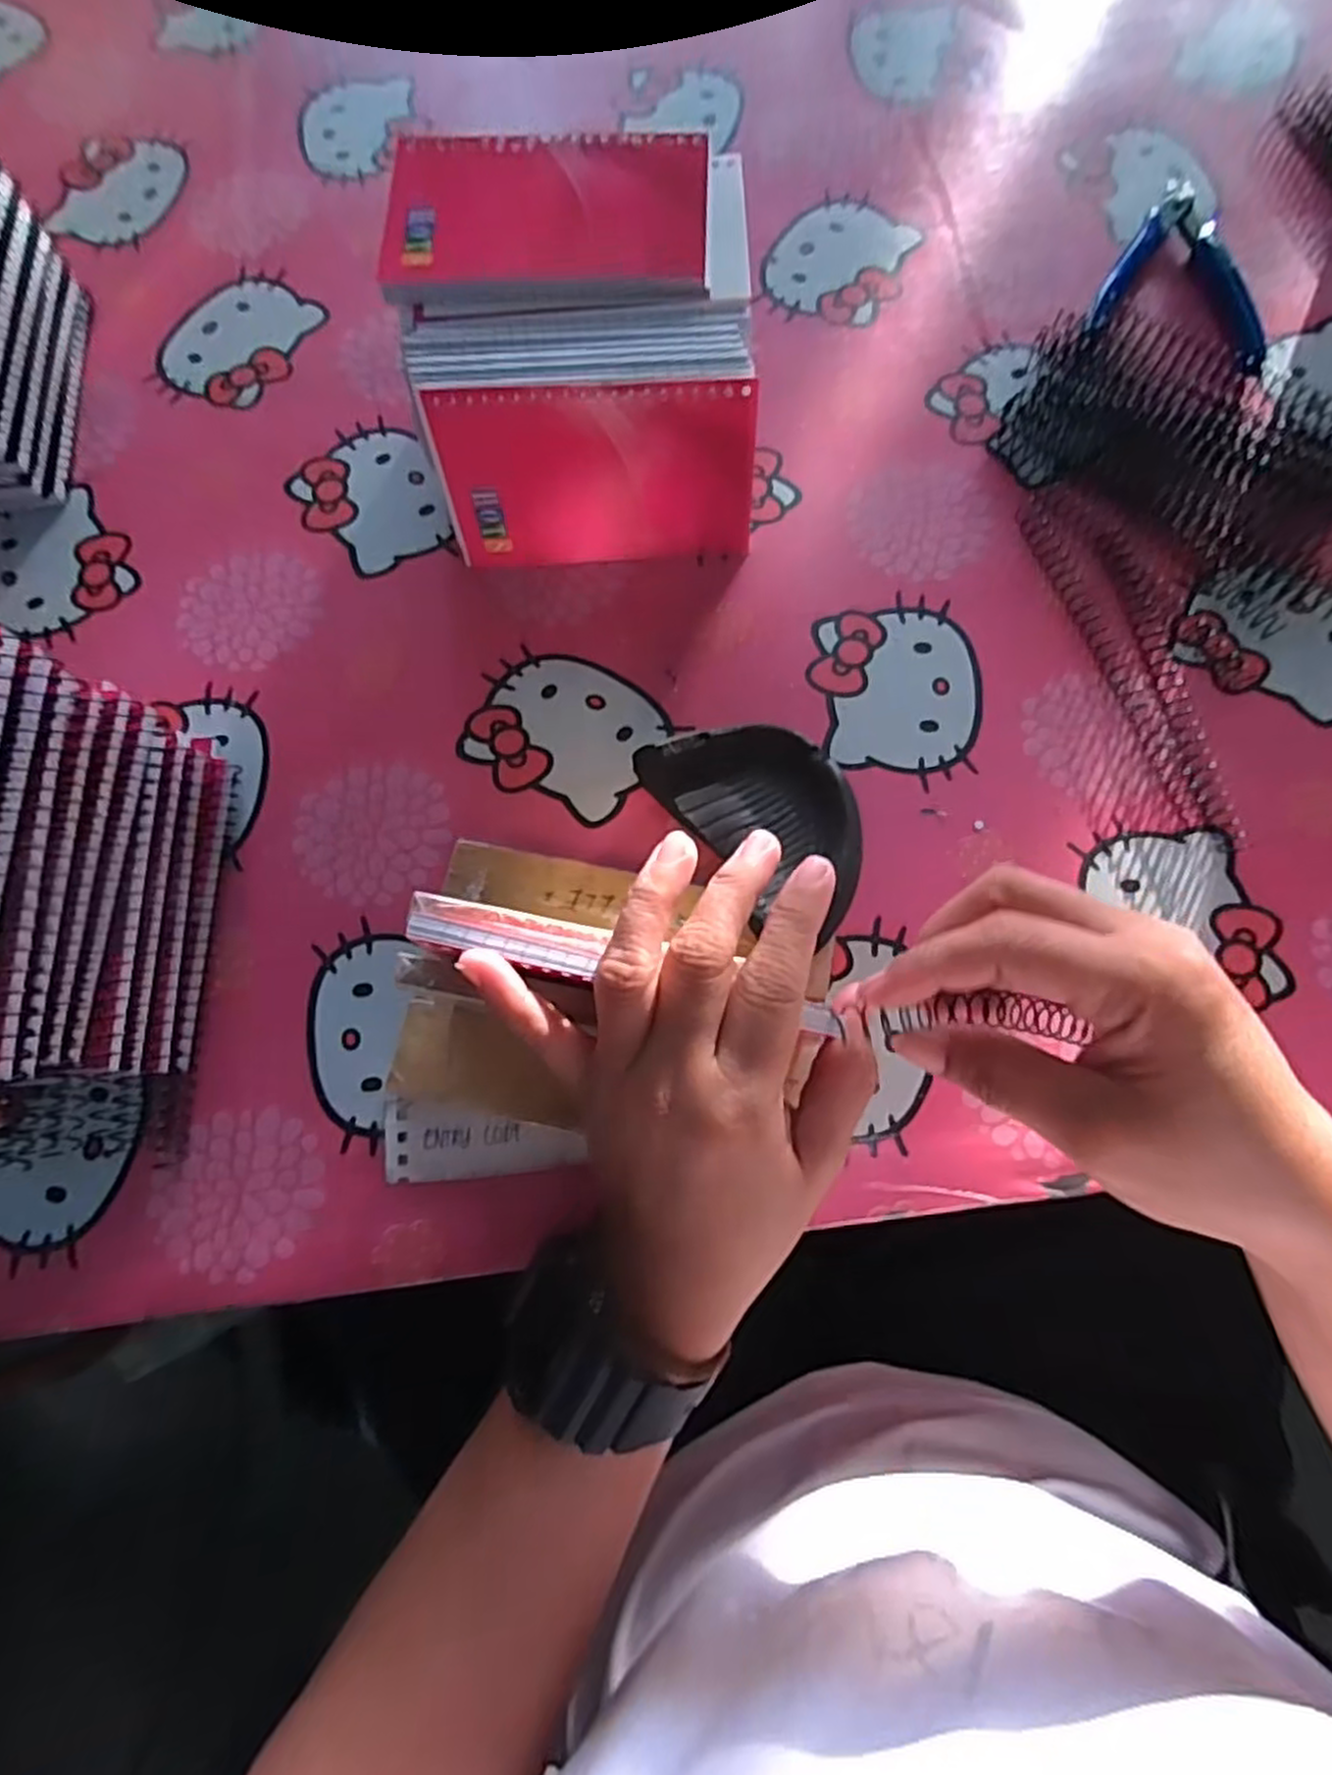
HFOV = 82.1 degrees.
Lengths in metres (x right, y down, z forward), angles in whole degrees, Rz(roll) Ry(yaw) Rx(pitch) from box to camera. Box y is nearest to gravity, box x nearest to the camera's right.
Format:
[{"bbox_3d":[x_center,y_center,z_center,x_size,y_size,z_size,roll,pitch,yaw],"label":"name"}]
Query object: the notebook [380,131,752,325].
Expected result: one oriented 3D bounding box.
[{"bbox_3d":[-0.041,-0.274,0.314,0.144,0.008,0.090,-2,75,1],"label":"notebook"}]

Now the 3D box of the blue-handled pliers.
[{"bbox_3d":[0.275,-0.309,0.391,0.084,0.020,0.127,30,78,9],"label":"blue-handled pliers"}]

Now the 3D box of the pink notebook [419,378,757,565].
[{"bbox_3d":[-0.029,-0.174,0.329,0.130,0.077,0.006,-1,62,1],"label":"pink notebook"}]

